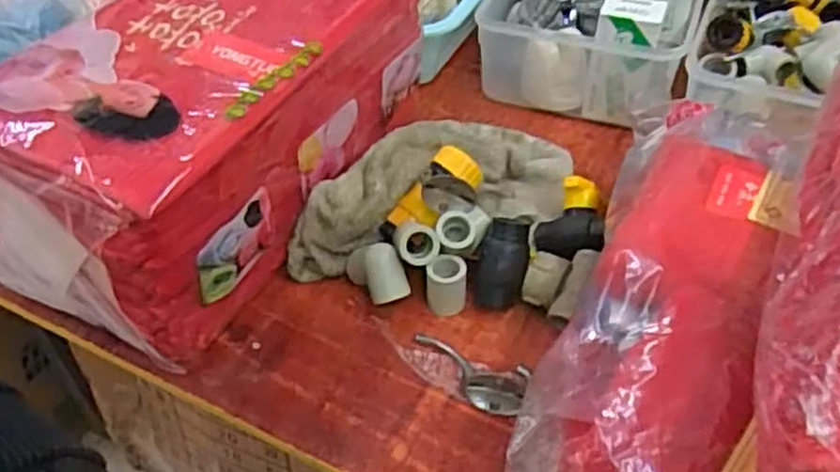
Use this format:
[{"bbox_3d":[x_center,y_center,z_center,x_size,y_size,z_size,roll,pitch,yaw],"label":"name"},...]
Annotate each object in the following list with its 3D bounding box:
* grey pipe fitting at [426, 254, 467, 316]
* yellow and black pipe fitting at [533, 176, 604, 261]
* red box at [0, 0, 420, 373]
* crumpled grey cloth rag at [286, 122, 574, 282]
[{"bbox_3d":[0.018,0.034,0.520,0.027,0.032,0.027,-2,45,0],"label":"grey pipe fitting"},{"bbox_3d":[0.108,-0.009,0.536,0.049,0.037,0.057,3,45,6],"label":"yellow and black pipe fitting"},{"bbox_3d":[-0.148,-0.095,0.556,0.179,0.144,0.323,20,49,21],"label":"red box"},{"bbox_3d":[0.004,-0.049,0.592,0.234,0.047,0.130,-13,46,-10],"label":"crumpled grey cloth rag"}]

